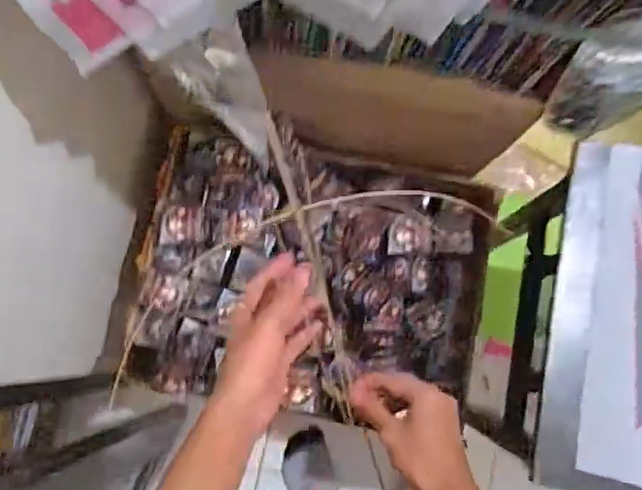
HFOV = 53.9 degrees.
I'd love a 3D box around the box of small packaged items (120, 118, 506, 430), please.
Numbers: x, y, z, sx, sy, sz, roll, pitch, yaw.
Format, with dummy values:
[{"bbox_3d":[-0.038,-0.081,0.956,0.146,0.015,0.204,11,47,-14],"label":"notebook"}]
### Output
[{"bbox_3d":[-0.026,0.054,1.060,0.533,0.255,0.424,8,81,2],"label":"box of small packaged items"}]

